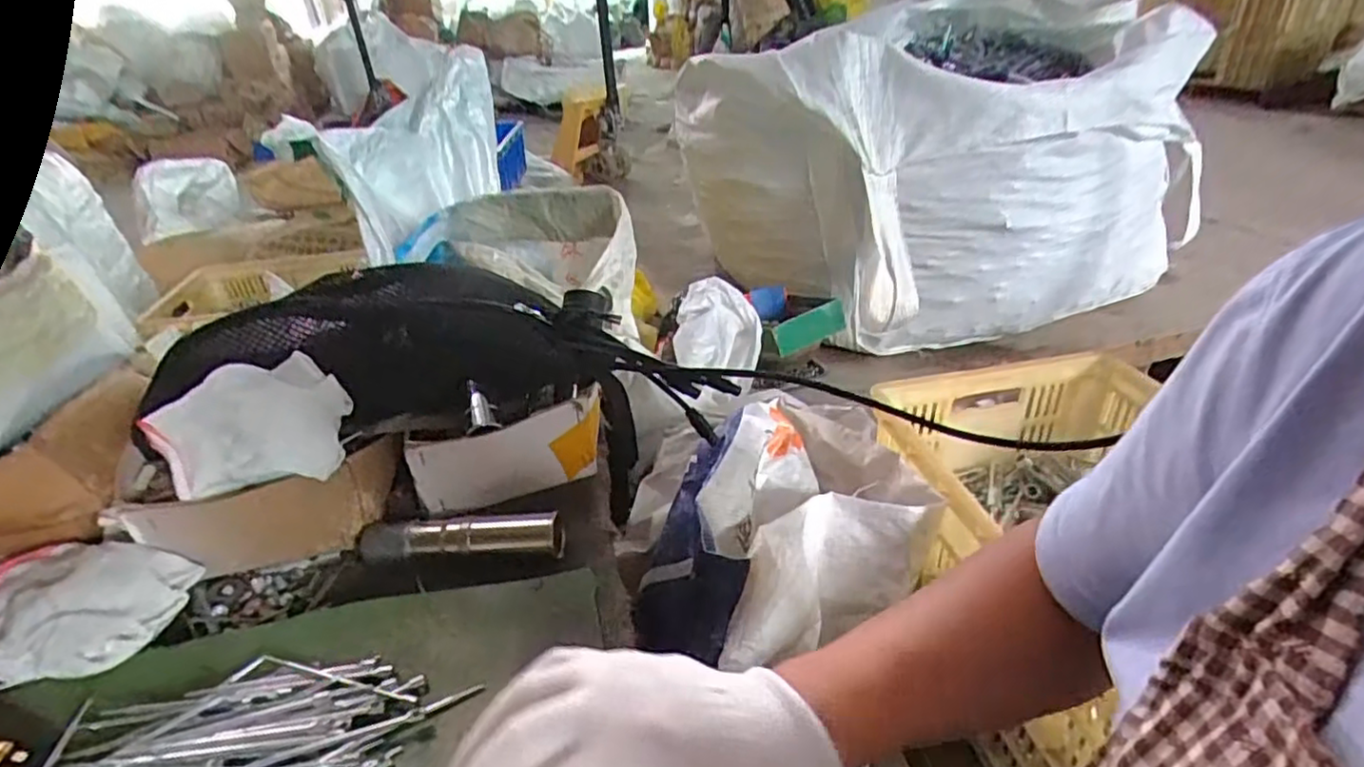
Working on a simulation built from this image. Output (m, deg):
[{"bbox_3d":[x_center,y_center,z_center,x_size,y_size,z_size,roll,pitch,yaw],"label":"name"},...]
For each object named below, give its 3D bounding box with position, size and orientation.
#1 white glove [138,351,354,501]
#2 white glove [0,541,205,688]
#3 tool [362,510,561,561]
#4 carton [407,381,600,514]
[{"bbox_3d":[-0.259,0.025,0.398,0.103,0.028,0.077,-11,67,-3],"label":"white glove"},{"bbox_3d":[-0.336,0.124,0.364,0.109,0.049,0.068,-2,30,2],"label":"white glove"},{"bbox_3d":[-0.139,0.098,0.418,0.128,0.020,0.022,-2,30,3],"label":"tool"},{"bbox_3d":[-0.116,0.049,0.461,0.129,0.060,0.023,-15,32,-18],"label":"carton"}]

